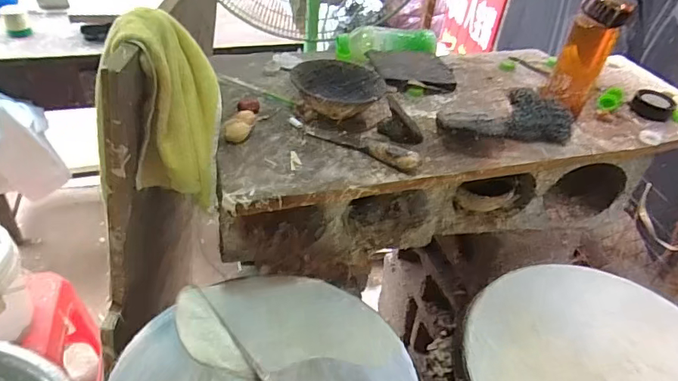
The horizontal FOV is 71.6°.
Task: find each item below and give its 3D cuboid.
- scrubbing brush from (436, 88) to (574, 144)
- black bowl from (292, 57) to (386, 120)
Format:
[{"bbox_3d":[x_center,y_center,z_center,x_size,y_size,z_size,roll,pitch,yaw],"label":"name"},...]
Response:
[{"bbox_3d":[0.254,-0.111,0.726,0.212,0.055,0.095,-8,42,-16],"label":"scrubbing brush"},{"bbox_3d":[0.000,-0.161,0.748,0.131,0.043,0.137,4,40,-3],"label":"black bowl"}]

